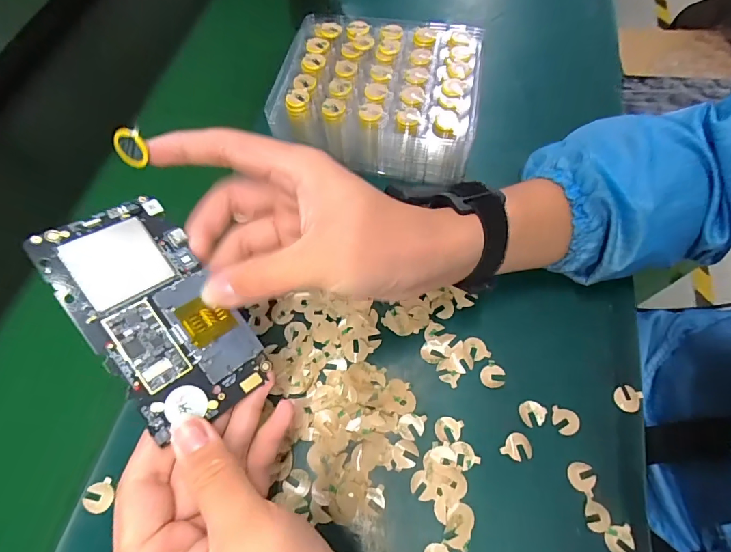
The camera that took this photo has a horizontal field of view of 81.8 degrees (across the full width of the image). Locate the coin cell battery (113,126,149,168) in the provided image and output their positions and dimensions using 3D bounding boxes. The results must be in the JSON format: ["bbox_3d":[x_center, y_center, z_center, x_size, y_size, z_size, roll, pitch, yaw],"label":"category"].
[{"bbox_3d":[-0.128,-0.070,0.227,0.019,0.022,0.004,16,41,9],"label":"coin cell battery"}]

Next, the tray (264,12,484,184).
[{"bbox_3d":[0.014,-0.167,0.385,0.178,0.055,0.146,9,63,7],"label":"tray"}]

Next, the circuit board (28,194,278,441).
[{"bbox_3d":[-0.110,0.018,0.221,0.065,0.006,0.122,-34,86,-31],"label":"circuit board"}]

